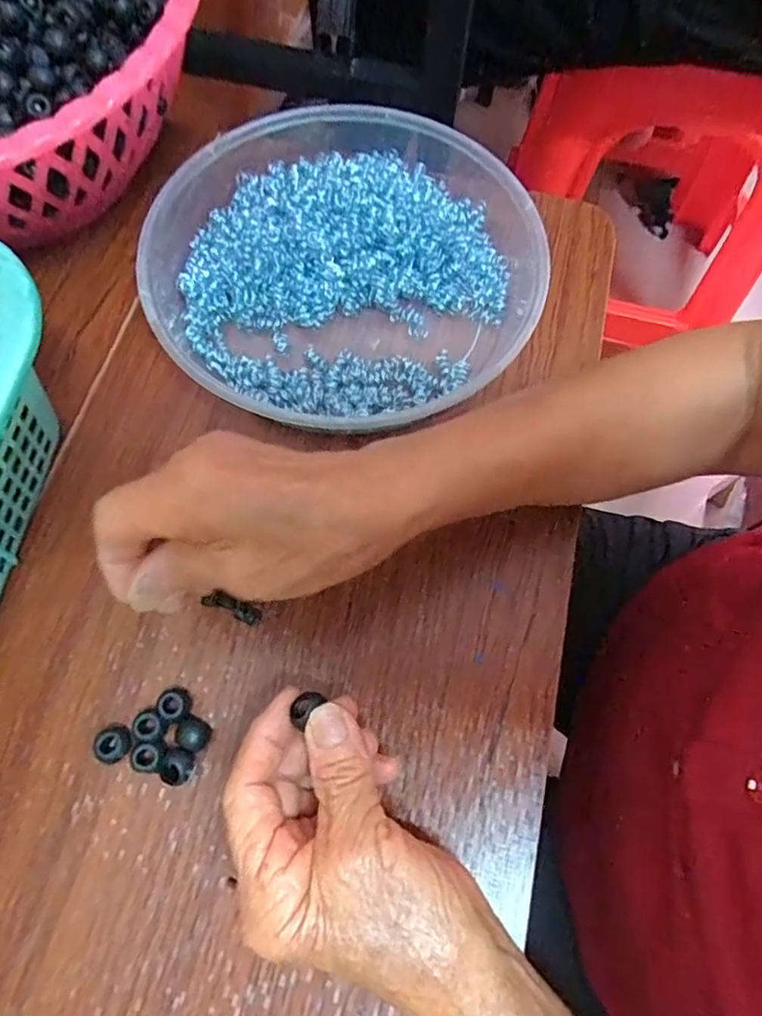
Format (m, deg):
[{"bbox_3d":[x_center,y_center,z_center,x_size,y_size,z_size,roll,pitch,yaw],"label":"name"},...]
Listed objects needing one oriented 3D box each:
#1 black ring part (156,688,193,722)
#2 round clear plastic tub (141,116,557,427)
[{"bbox_3d":[-0.097,0.094,0.282,0.012,0.017,0.015,-24,71,-11],"label":"black ring part"},{"bbox_3d":[-0.033,-0.155,0.359,0.221,0.046,0.242,1,68,-2],"label":"round clear plastic tub"}]

